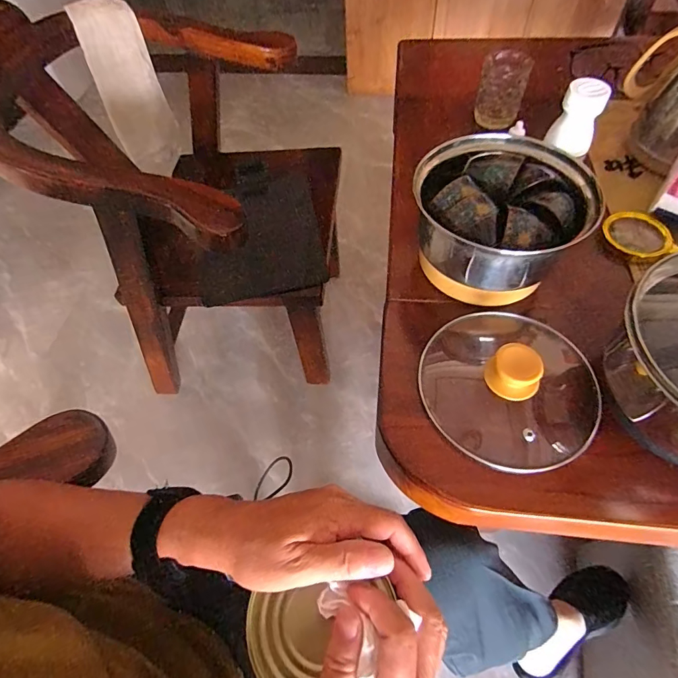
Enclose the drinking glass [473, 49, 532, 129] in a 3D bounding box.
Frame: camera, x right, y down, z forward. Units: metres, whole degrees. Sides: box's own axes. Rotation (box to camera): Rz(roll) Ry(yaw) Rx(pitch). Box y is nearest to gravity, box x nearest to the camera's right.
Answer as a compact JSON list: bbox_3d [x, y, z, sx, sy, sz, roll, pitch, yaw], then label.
[{"bbox_3d":[0.223,-0.345,0.580,0.059,0.071,0.068,11,59,10],"label":"drinking glass"}]

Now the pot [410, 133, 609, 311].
[{"bbox_3d":[0.150,-0.117,0.415,0.146,0.094,0.151,-1,57,2],"label":"pot"}]

